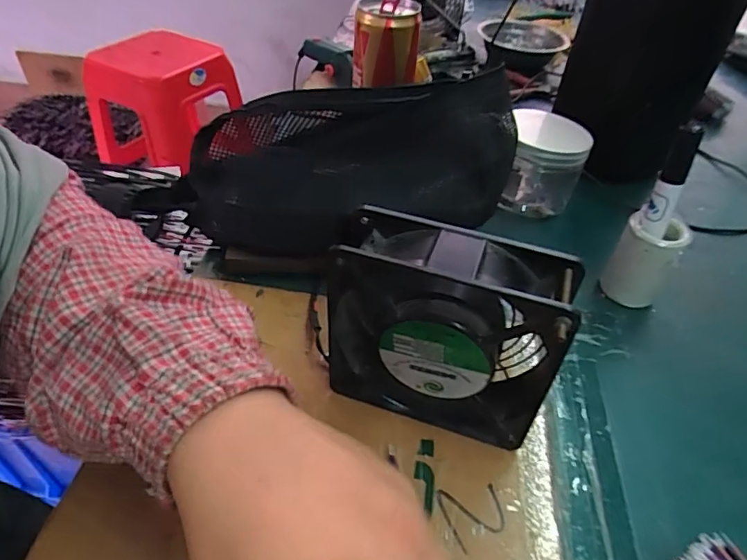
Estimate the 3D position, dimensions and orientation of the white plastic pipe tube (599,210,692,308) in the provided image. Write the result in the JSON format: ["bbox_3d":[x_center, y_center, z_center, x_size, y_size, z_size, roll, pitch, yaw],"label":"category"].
[{"bbox_3d":[0.199,-0.013,0.380,0.040,0.065,0.032,28,49,24],"label":"white plastic pipe tube"}]

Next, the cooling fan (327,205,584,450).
[{"bbox_3d":[0.037,0.031,0.281,0.117,0.123,0.040,17,46,14],"label":"cooling fan"}]

